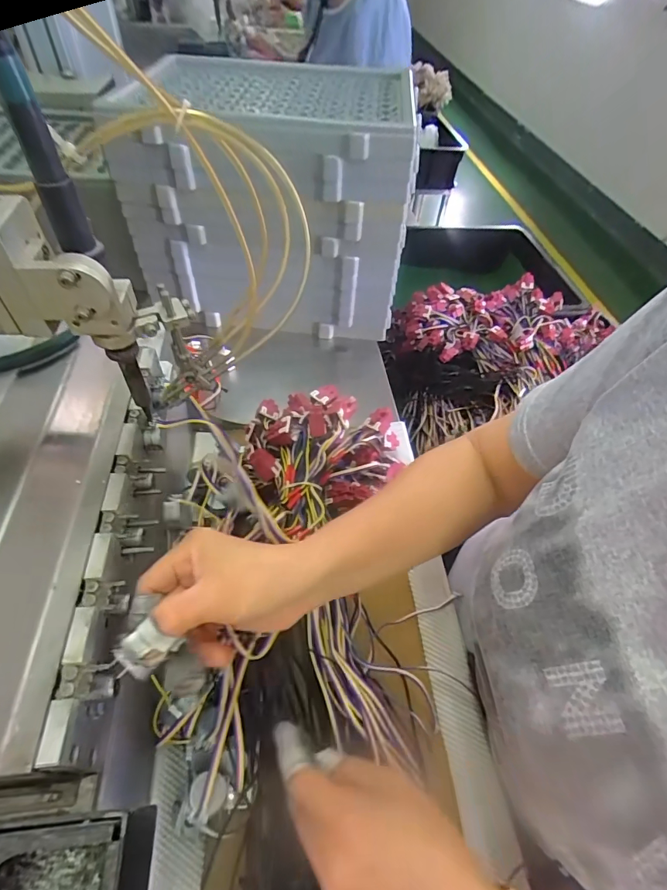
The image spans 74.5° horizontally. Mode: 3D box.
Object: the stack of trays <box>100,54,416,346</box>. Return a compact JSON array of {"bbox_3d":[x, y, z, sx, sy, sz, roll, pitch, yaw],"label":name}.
[{"bbox_3d":[-0.097,-0.384,0.702,0.385,0.296,0.276,3,51,-3],"label":"stack of trays"}]

